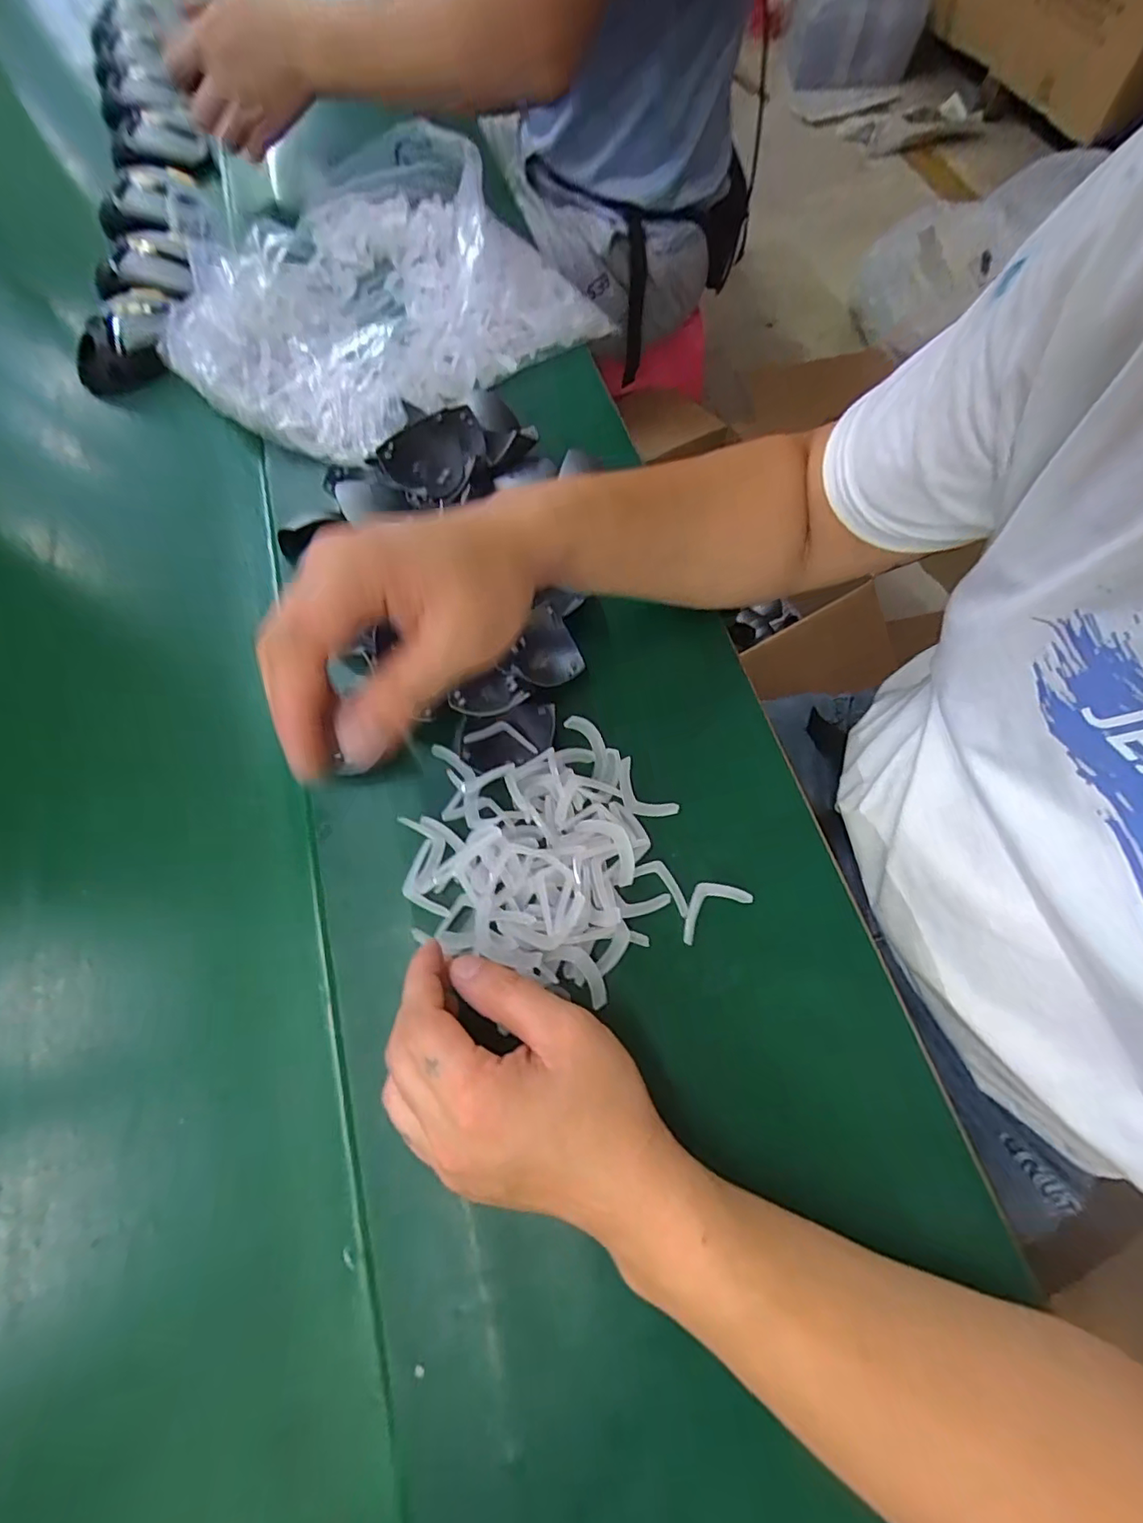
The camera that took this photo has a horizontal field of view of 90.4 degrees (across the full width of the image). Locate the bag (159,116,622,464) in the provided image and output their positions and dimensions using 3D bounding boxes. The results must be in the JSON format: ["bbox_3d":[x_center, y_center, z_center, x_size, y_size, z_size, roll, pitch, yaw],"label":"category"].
[{"bbox_3d":[-0.180,-0.410,0.487,0.320,0.092,0.300,-43,73,-14],"label":"bag"}]

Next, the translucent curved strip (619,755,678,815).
[{"bbox_3d":[0.042,0.021,0.356,0.025,0.006,0.046,-41,72,-13],"label":"translucent curved strip"}]

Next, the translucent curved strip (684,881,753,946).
[{"bbox_3d":[0.080,0.083,0.330,0.047,0.004,0.024,-31,70,-10],"label":"translucent curved strip"}]

